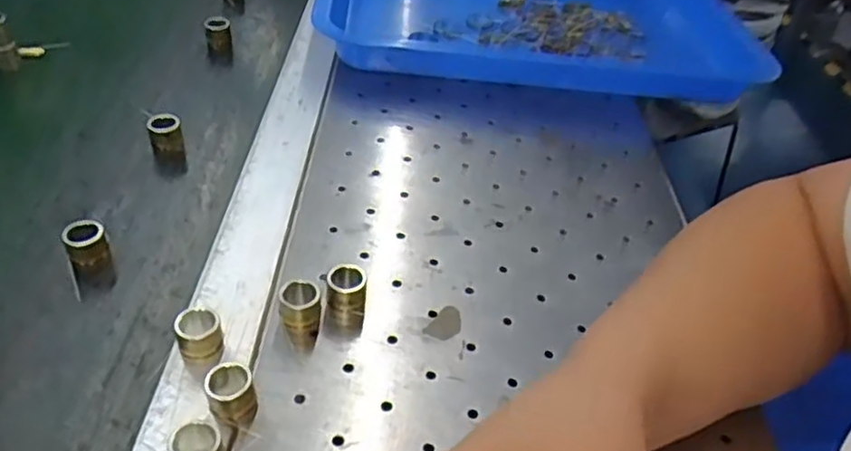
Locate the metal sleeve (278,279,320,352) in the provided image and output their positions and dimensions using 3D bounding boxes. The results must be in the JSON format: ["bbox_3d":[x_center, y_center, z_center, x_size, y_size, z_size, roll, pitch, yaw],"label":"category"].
[{"bbox_3d":[-0.063,0.043,0.351,0.020,0.022,0.023,13,41,10],"label":"metal sleeve"}]

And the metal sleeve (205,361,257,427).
[{"bbox_3d":[-0.086,0.076,0.308,0.019,0.022,0.022,-12,43,-19],"label":"metal sleeve"}]

